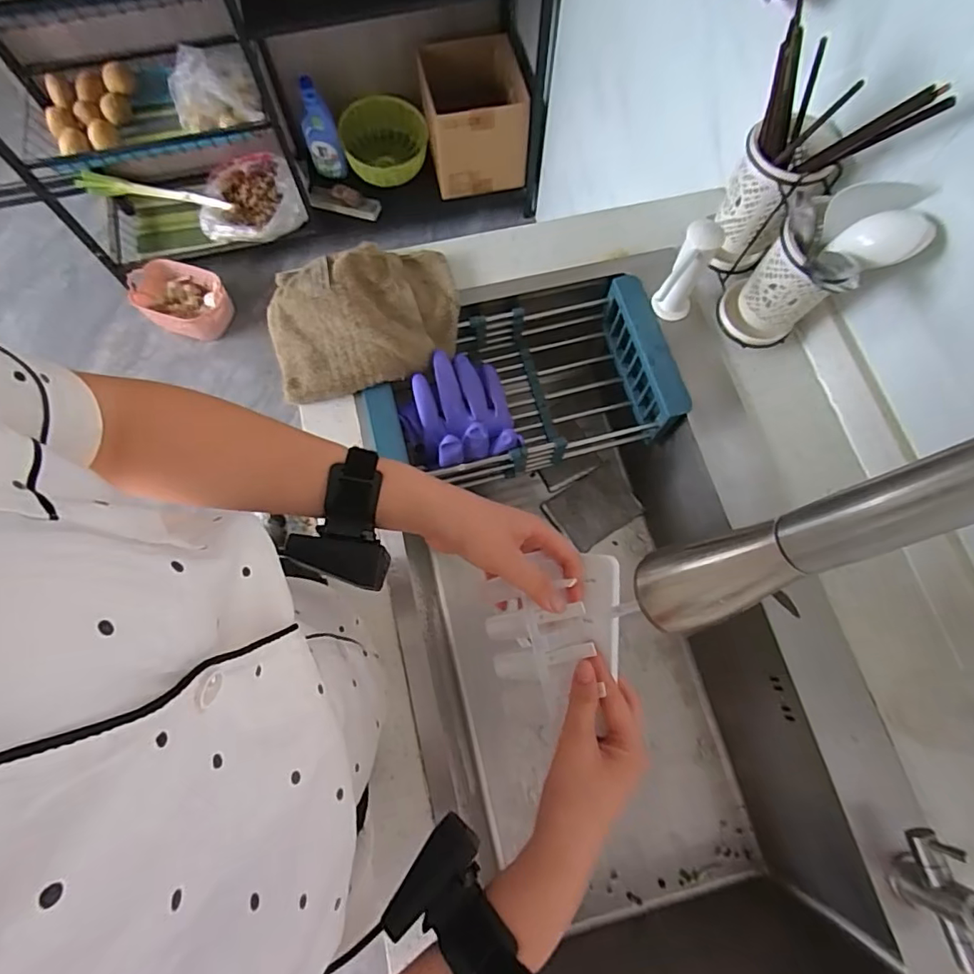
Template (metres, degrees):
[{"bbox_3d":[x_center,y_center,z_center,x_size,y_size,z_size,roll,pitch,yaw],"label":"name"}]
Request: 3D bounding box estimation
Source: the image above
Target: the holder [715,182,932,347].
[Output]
[{"bbox_3d":[0.316,-0.214,0.539,0.110,0.174,0.112,0,72,-1],"label":"holder"}]

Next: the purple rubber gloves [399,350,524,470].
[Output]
[{"bbox_3d":[-0.032,-0.087,0.611,0.122,0.064,0.130,0,72,-1],"label":"purple rubber gloves"}]

